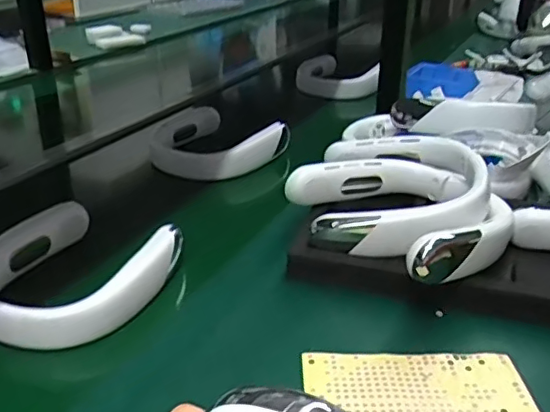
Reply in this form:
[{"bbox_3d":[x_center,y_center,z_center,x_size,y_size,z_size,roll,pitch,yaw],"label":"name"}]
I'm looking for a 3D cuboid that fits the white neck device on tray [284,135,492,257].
[{"bbox_3d":[0.131,-0.016,0.683,0.218,0.084,0.198,12,29,20],"label":"white neck device on tray"}]

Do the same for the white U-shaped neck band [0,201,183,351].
[{"bbox_3d":[-0.213,0.065,0.619,0.192,0.041,0.193,14,30,23],"label":"white U-shaped neck band"}]

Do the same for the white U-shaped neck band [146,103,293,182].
[{"bbox_3d":[-0.090,-0.112,0.979,0.196,0.053,0.197,14,30,23],"label":"white U-shaped neck band"}]

